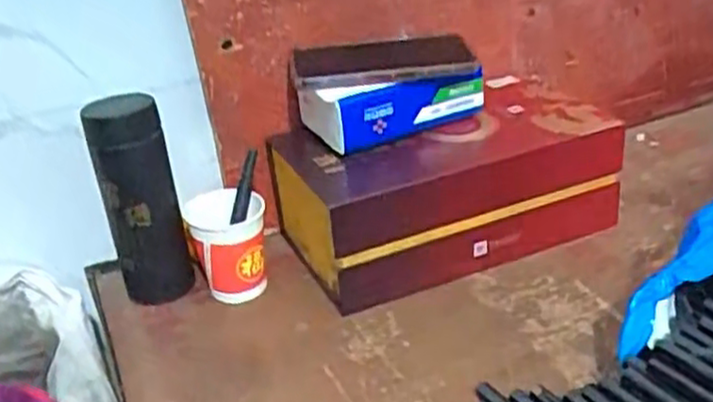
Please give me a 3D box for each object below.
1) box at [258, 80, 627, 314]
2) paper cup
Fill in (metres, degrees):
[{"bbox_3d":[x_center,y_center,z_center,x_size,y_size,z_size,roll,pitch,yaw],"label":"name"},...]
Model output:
[{"bbox_3d":[0.086,-0.014,0.725,0.305,0.121,0.157,-14,28,-18],"label":"box"},{"bbox_3d":[-0.114,0.046,0.672,0.068,0.093,0.070,-12,27,-13],"label":"paper cup"}]

